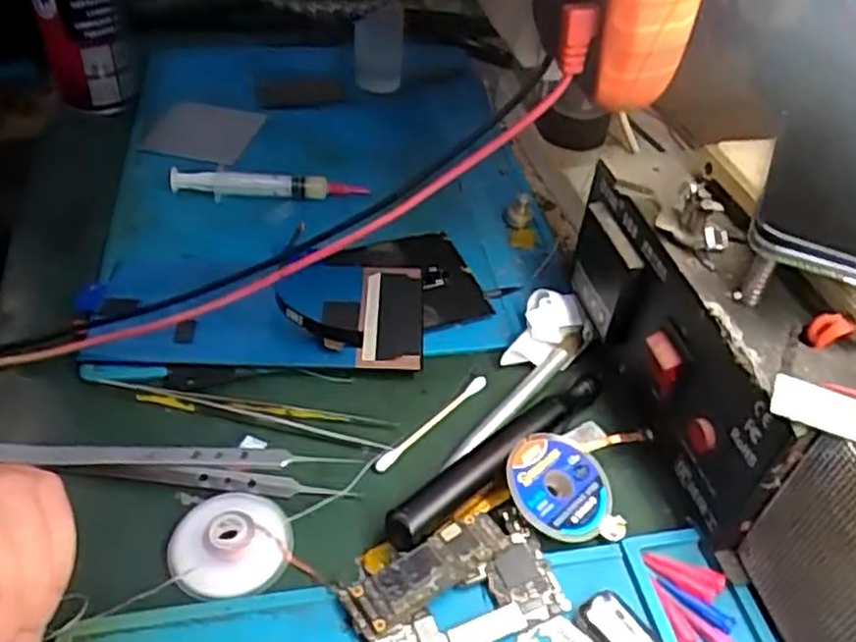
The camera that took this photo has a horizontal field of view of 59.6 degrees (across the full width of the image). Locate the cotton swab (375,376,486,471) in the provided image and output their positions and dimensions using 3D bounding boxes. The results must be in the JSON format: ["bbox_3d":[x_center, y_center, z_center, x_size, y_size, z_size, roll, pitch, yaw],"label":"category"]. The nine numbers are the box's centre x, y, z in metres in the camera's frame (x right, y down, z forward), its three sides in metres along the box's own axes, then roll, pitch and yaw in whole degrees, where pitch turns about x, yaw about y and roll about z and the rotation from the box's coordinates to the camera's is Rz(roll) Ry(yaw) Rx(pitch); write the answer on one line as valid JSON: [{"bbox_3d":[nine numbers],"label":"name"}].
[{"bbox_3d":[0.003,0.044,0.336,0.007,0.004,0.073,32,49,28],"label":"cotton swab"}]

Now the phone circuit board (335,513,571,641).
[{"bbox_3d":[0.009,0.099,0.273,0.074,0.006,0.044,-15,57,-20],"label":"phone circuit board"}]

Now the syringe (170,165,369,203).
[{"bbox_3d":[-0.097,-0.082,0.450,0.116,0.017,0.022,2,42,-1],"label":"syringe"}]

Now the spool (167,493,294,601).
[{"bbox_3d":[-0.074,0.084,0.283,0.039,0.010,0.042,2,42,-1],"label":"spool"}]

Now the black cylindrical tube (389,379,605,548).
[{"bbox_3d":[0.031,0.054,0.315,0.121,0.014,0.017,-32,53,-32],"label":"black cylindrical tube"}]

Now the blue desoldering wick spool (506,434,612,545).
[{"bbox_3d":[0.053,0.067,0.305,0.044,0.004,0.044,11,52,-14],"label":"blue desoldering wick spool"}]

